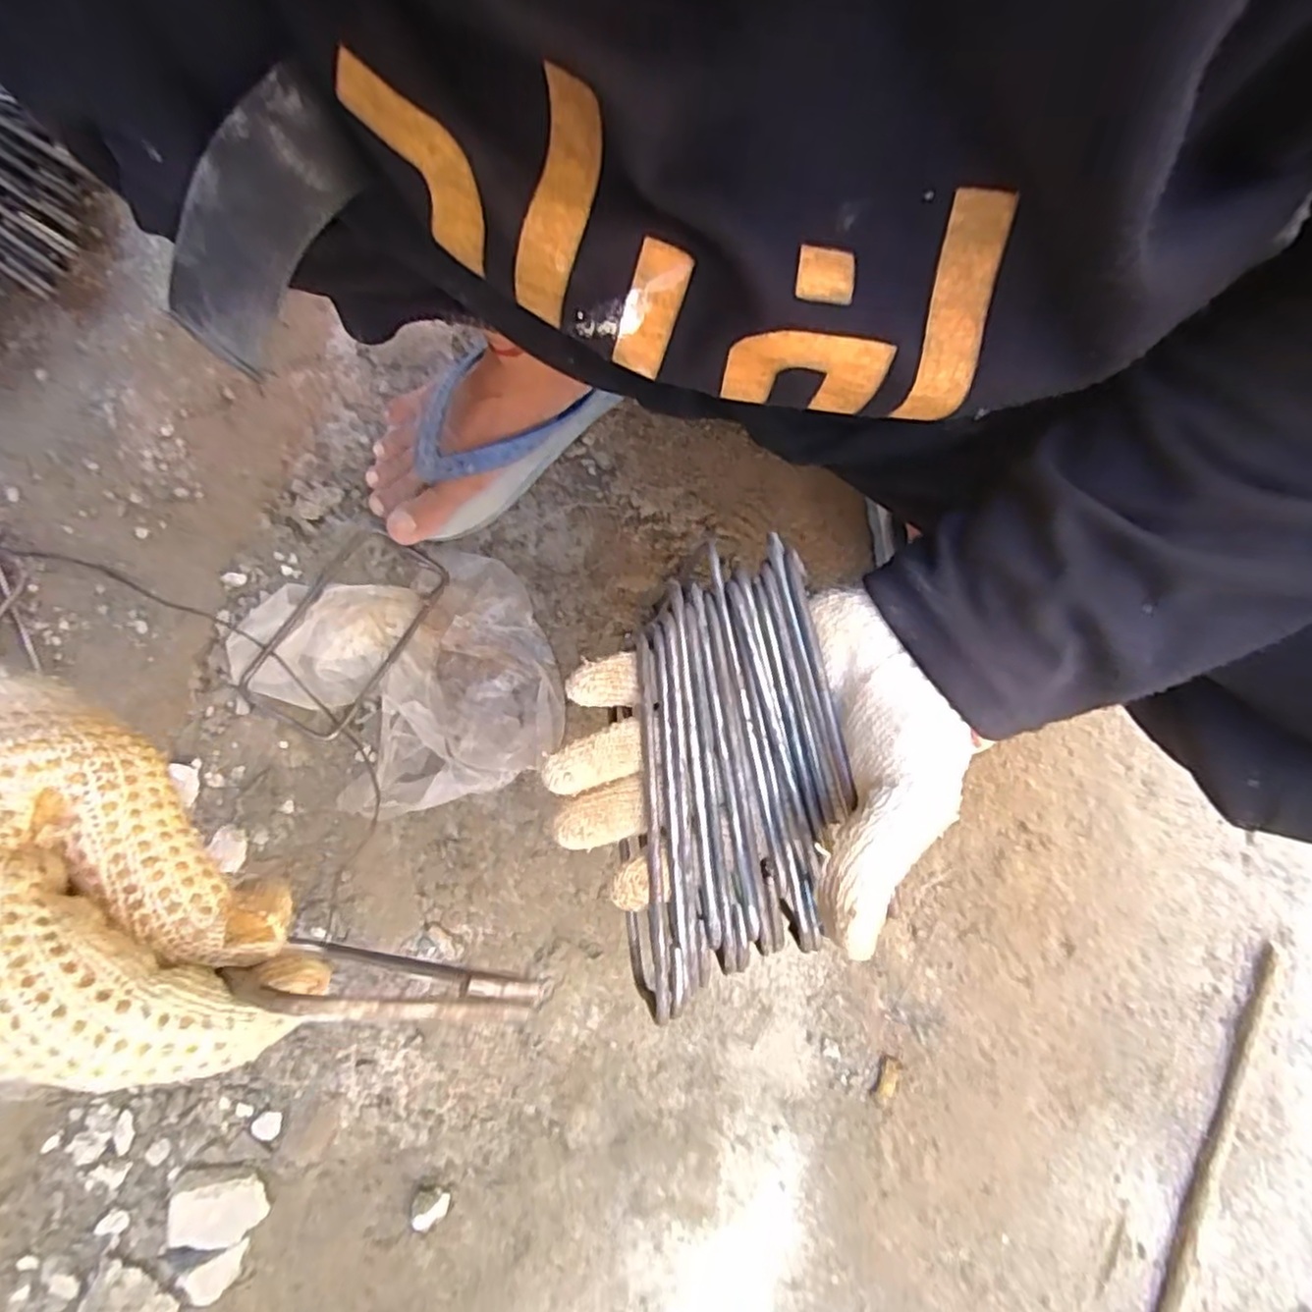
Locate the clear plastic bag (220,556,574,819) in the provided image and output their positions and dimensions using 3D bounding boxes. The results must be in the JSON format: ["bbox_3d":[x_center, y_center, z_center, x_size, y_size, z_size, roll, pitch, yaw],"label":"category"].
[{"bbox_3d":[-0.168,0.017,0.494,0.190,0.058,0.173,-26,79,-6],"label":"clear plastic bag"}]

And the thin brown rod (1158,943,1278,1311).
[{"bbox_3d":[0.331,0.436,0.460,0.021,0.007,0.506,24,79,5],"label":"thin brown rod"}]

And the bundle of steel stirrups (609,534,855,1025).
[{"bbox_3d":[0.032,0.043,0.278,0.077,0.023,0.166,4,82,1],"label":"bundle of steel stirrups"}]

